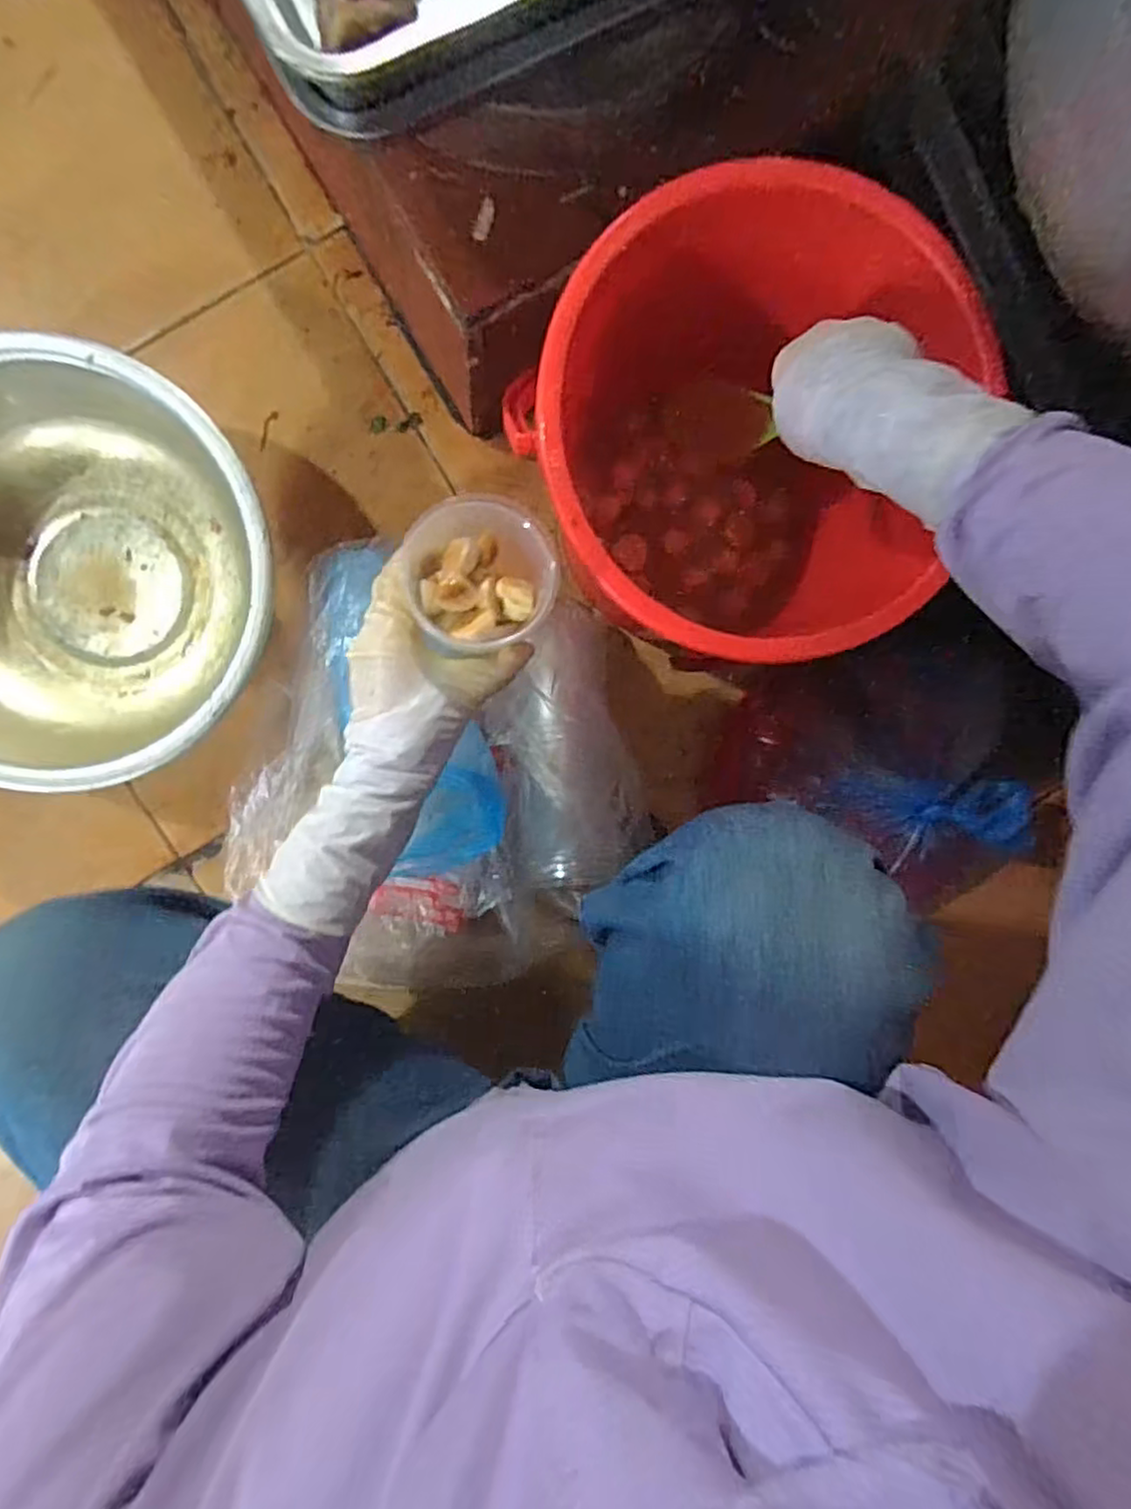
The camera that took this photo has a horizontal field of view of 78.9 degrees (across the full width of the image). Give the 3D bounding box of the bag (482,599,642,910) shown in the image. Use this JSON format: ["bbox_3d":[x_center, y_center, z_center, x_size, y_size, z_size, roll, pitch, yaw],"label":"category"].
[{"bbox_3d":[-0.002,-0.004,0.609,0.111,0.089,0.238,-9,96,-4],"label":"bag"}]

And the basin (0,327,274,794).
[{"bbox_3d":[-0.406,-0.148,0.574,0.327,0.103,0.319,-1,96,-5],"label":"basin"}]

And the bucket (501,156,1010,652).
[{"bbox_3d":[0.098,-0.204,0.512,0.243,0.259,0.283,-30,98,-1],"label":"bucket"}]

